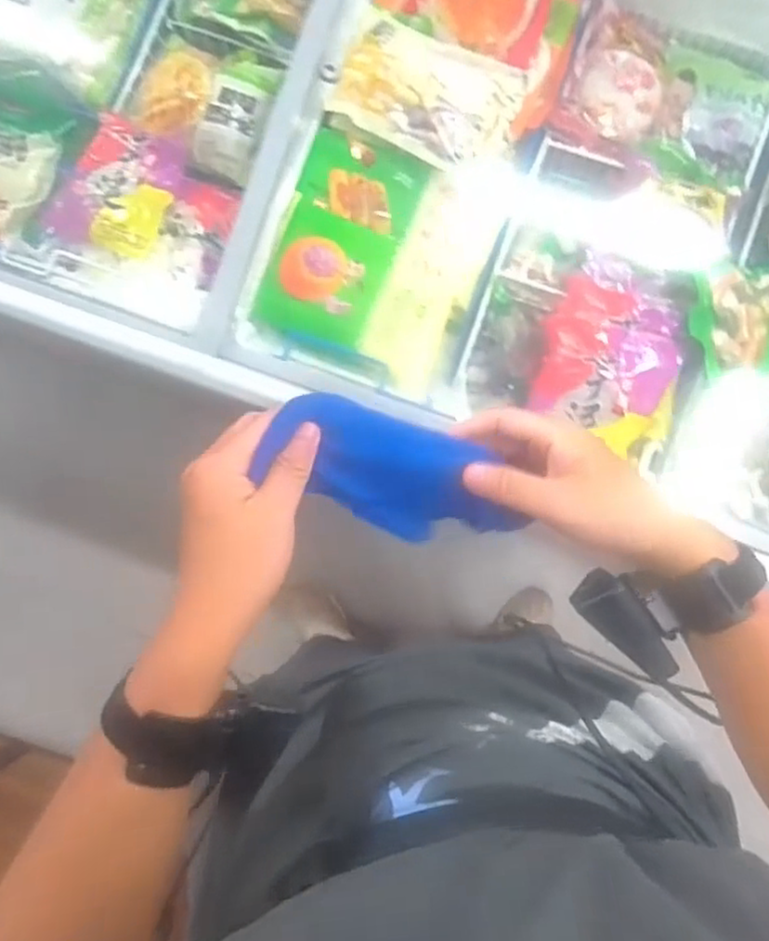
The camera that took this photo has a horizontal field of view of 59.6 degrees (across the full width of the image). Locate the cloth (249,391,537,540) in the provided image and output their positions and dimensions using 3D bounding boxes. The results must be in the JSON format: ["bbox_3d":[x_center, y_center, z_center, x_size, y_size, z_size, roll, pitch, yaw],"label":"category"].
[{"bbox_3d":[0.008,0.001,0.399,0.163,0.025,0.068,22,87,-27],"label":"cloth"}]

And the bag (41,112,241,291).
[{"bbox_3d":[-0.322,-0.358,0.908,0.246,0.060,0.213,25,87,3],"label":"bag"}]

